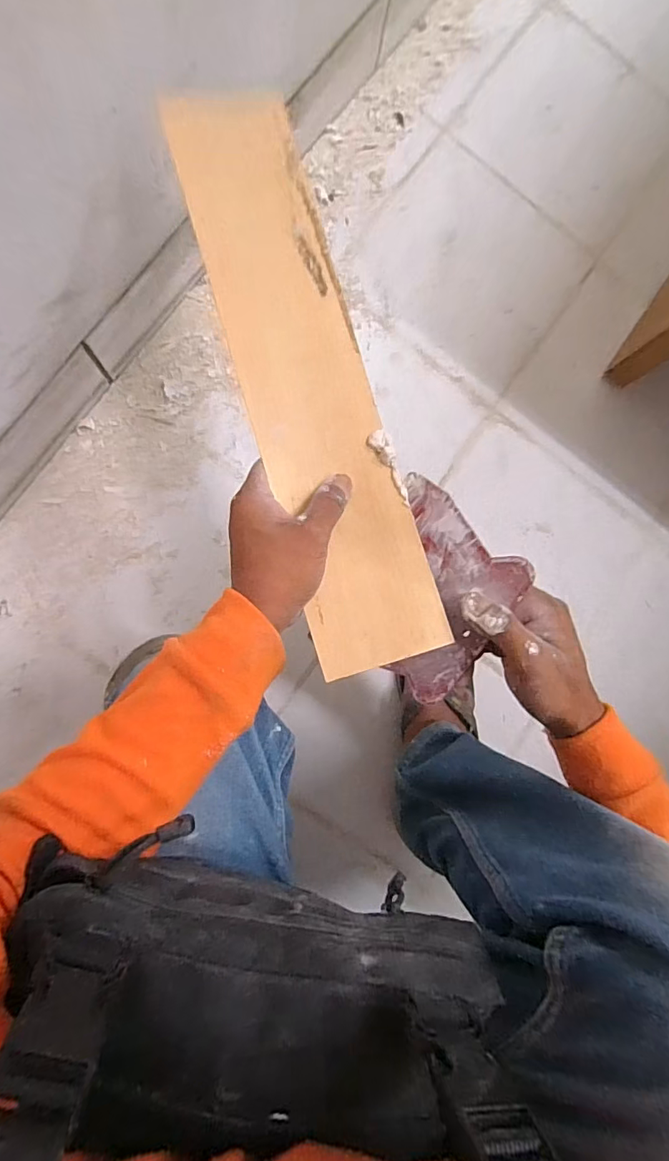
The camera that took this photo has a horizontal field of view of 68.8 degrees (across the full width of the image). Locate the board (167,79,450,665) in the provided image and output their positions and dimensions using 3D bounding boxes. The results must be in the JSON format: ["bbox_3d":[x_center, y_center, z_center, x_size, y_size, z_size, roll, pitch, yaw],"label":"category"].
[{"bbox_3d":[-0.022,-0.157,0.370,0.099,0.013,0.448,-17,87,-9],"label":"board"}]

